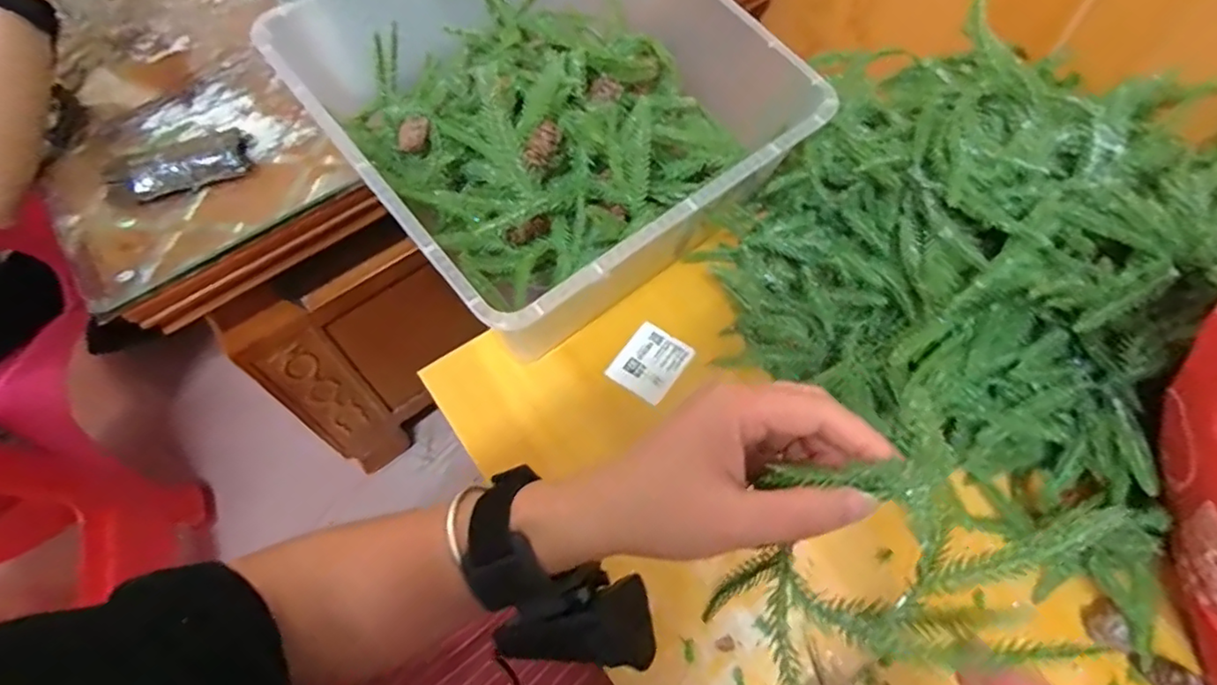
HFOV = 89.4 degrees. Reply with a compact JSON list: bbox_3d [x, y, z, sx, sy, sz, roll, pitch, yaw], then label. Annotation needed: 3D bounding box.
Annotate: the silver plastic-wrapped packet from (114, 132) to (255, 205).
[{"bbox_3d":[-0.368,-0.152,0.534,0.109,0.025,0.033,-22,62,-11],"label":"silver plastic-wrapped packet"}]

